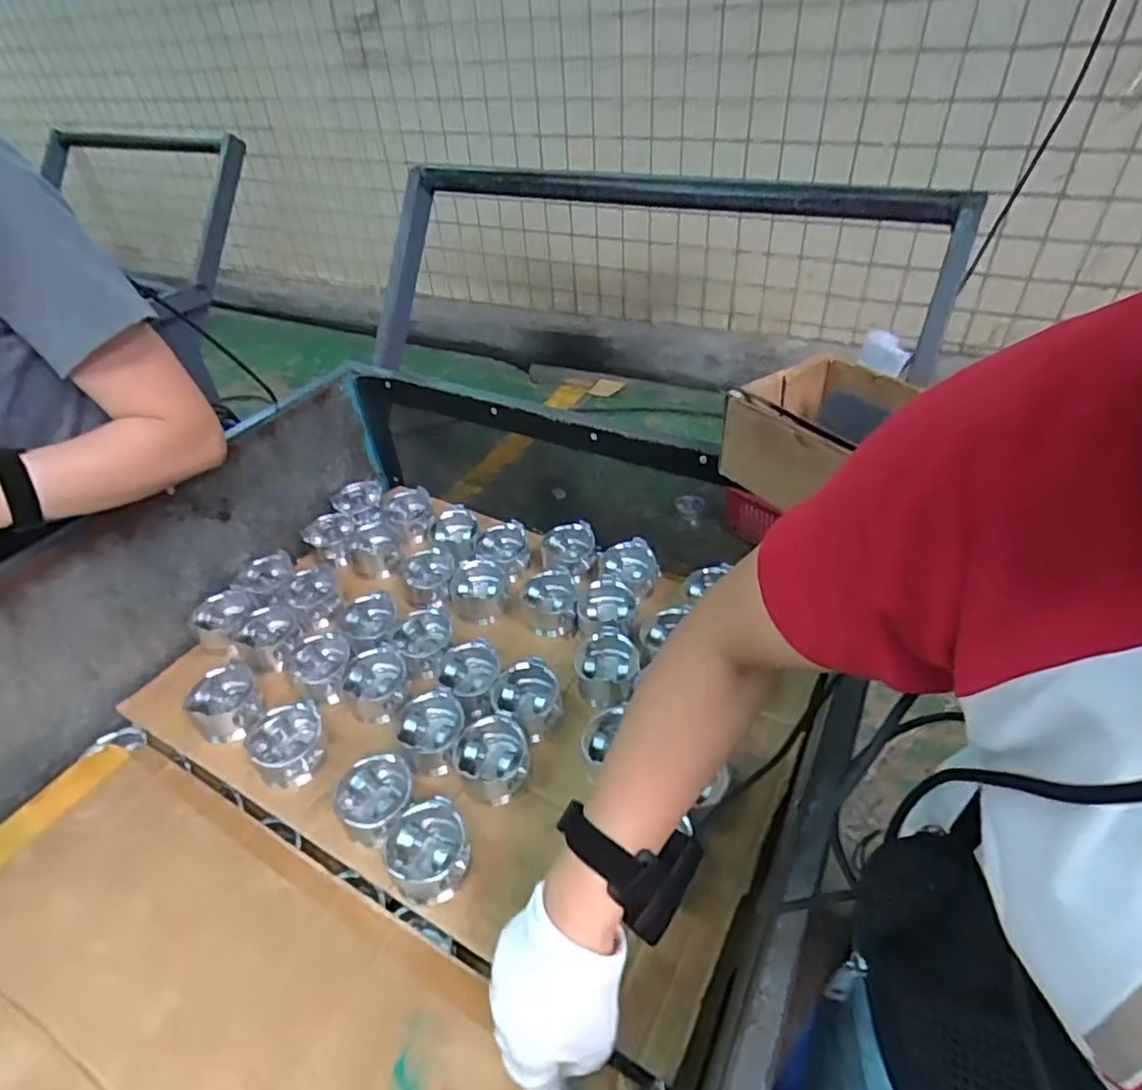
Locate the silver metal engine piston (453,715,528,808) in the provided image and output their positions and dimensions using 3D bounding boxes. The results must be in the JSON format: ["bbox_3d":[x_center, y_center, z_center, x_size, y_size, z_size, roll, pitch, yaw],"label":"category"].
[{"bbox_3d":[-0.077,0.216,0.652,0.073,0.053,0.067,32,52,32],"label":"silver metal engine piston"}]

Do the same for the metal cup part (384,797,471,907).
[{"bbox_3d":[-0.128,0.273,0.582,0.070,0.037,0.076,-1,42,1],"label":"metal cup part"}]

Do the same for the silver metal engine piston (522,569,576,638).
[{"bbox_3d":[-0.025,0.076,0.819,0.070,0.047,0.076,-3,42,-1],"label":"silver metal engine piston"}]

